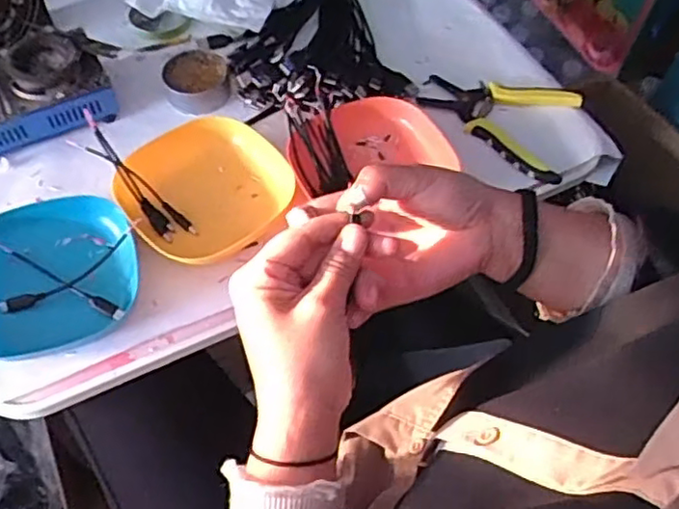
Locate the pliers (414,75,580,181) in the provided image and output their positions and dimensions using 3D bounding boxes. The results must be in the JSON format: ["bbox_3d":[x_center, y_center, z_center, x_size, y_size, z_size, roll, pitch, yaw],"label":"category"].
[{"bbox_3d":[0.152,-0.137,0.646,0.148,0.014,0.115,20,60,11],"label":"pliers"}]

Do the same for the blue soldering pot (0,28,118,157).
[{"bbox_3d":[-0.298,-0.152,0.625,0.151,0.060,0.098,-27,63,-16],"label":"blue soldering pot"}]

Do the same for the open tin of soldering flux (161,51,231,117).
[{"bbox_3d":[-0.141,-0.174,0.661,0.061,0.038,0.065,0,58,-1],"label":"open tin of soldering flux"}]

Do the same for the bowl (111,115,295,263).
[{"bbox_3d":[-0.123,-0.059,0.580,0.139,0.034,0.136,40,66,21],"label":"bowl"}]

